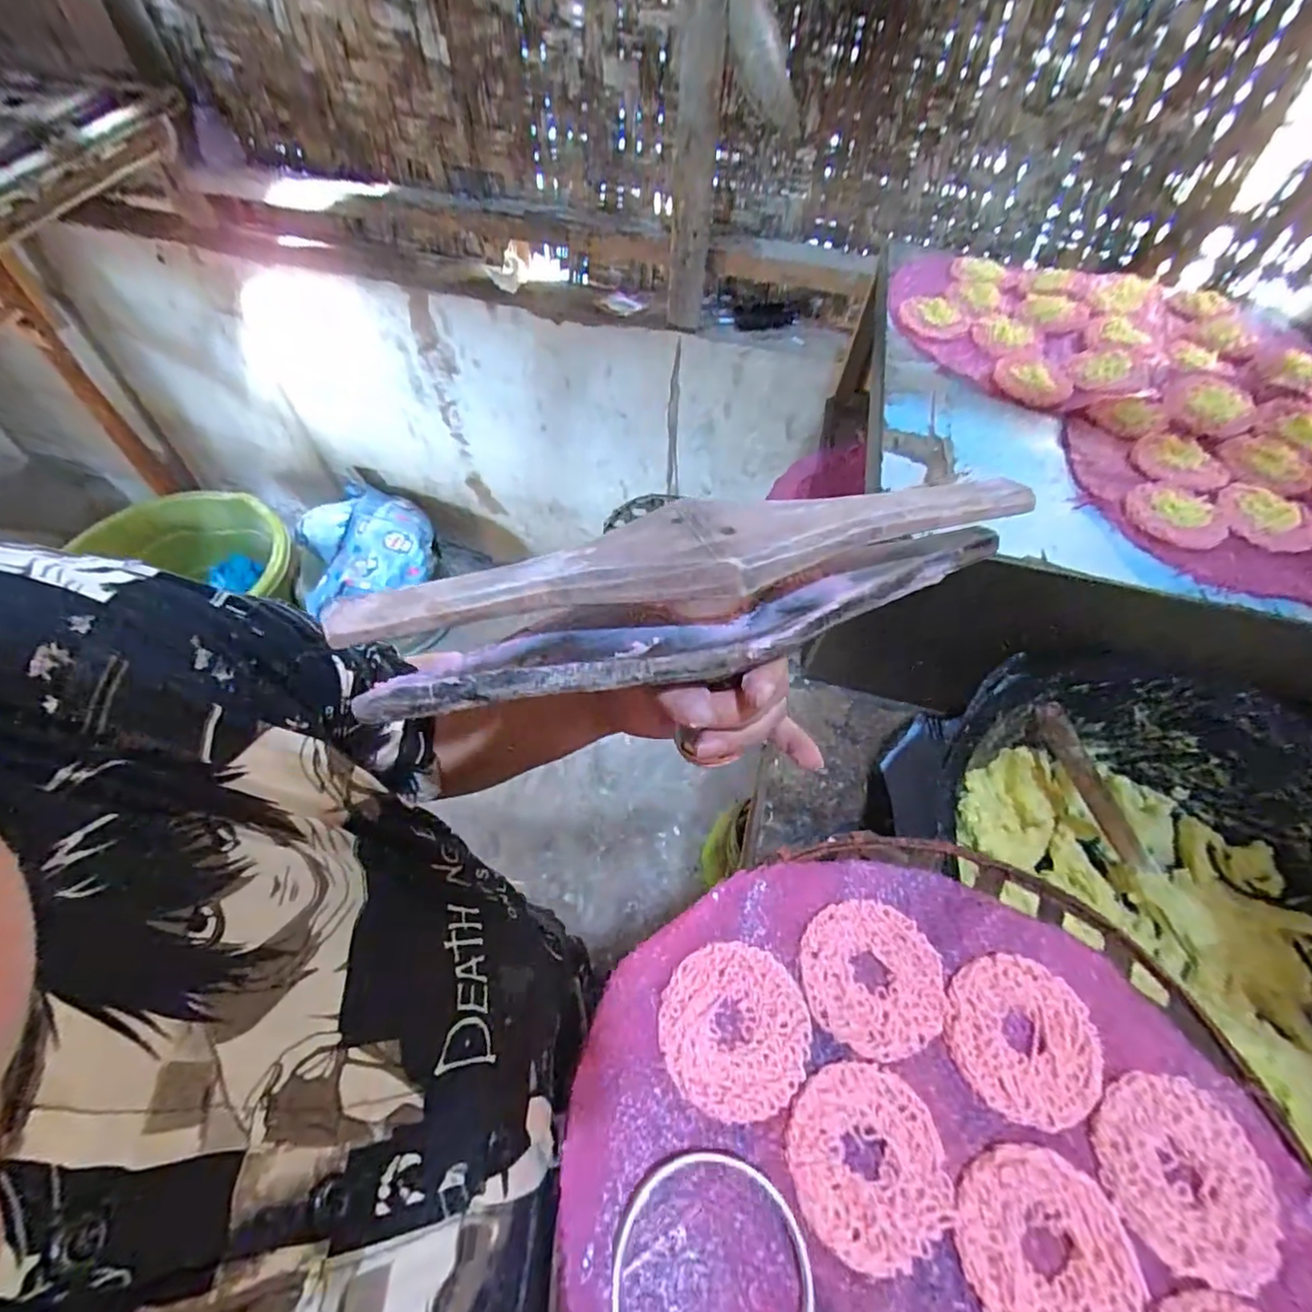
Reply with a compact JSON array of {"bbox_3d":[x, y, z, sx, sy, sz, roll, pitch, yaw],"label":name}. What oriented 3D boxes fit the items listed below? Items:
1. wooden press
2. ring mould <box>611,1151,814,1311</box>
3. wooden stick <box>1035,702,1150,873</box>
[{"bbox_3d":[0.017,-0.029,0.224,0.252,0.043,0.061,-13,59,-8],"label":"wooden press"},{"bbox_3d":[0.025,0.274,0.264,0.087,0.013,0.084,-2,51,2],"label":"ring mould"},{"bbox_3d":[0.398,0.121,0.543,0.021,0.024,0.179,-31,90,-19],"label":"wooden stick"}]

